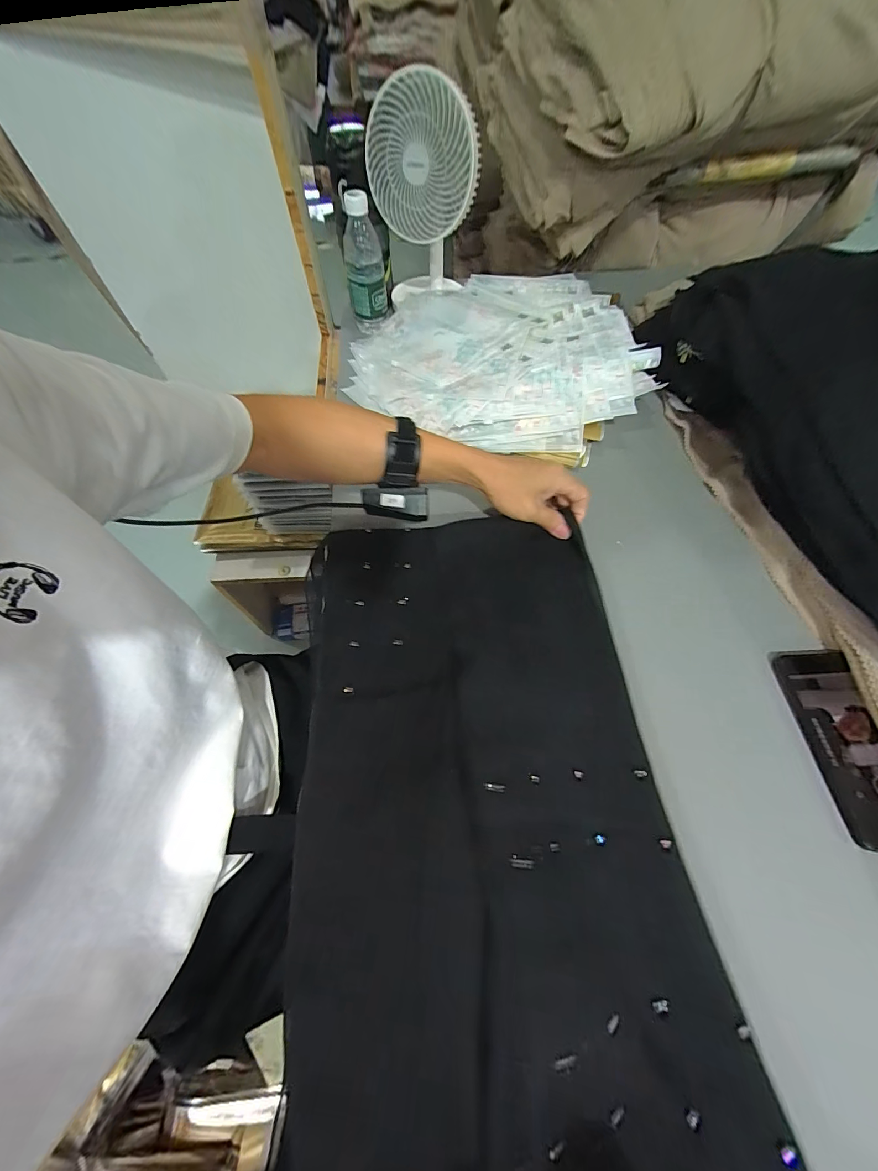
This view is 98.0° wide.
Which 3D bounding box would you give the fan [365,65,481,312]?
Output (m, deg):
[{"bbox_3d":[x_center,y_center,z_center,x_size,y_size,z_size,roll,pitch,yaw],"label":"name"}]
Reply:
[{"bbox_3d":[-0.024,-0.557,0.580,0.153,0.264,0.145,-2,62,-1],"label":"fan"}]

